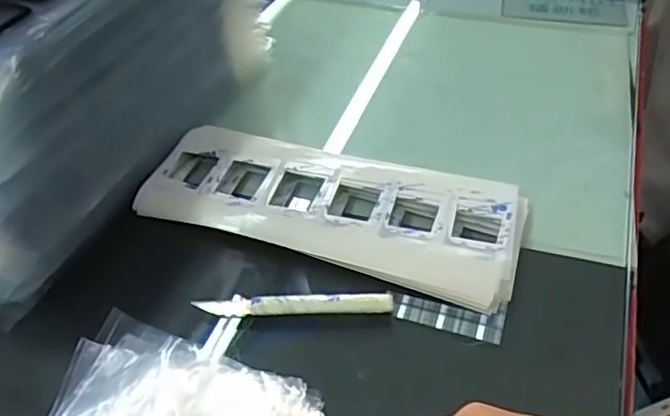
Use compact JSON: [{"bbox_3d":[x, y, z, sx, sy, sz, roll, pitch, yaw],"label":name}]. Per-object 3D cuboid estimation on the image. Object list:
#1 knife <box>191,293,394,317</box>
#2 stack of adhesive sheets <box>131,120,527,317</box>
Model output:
[{"bbox_3d":[-0.023,0.053,0.347,0.107,0.006,0.011,-2,44,2],"label":"knife"},{"bbox_3d":[-0.004,-0.005,0.400,0.237,0.011,0.093,13,46,17],"label":"stack of adhesive sheets"}]

